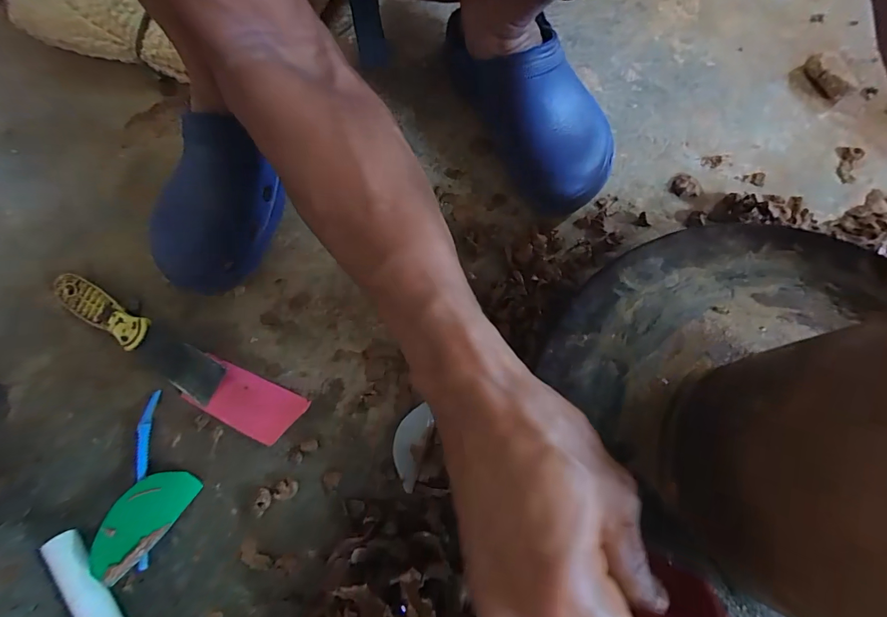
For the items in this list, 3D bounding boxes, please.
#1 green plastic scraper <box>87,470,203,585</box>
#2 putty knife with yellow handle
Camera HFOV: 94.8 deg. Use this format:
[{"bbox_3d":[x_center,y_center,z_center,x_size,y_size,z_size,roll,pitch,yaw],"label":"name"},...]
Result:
[{"bbox_3d":[-0.241,0.165,0.322,0.043,0.011,0.082,36,63,1],"label":"green plastic scraper"},{"bbox_3d":[-0.285,0.022,0.377,0.194,0.020,0.036,30,74,12],"label":"putty knife with yellow handle"}]

